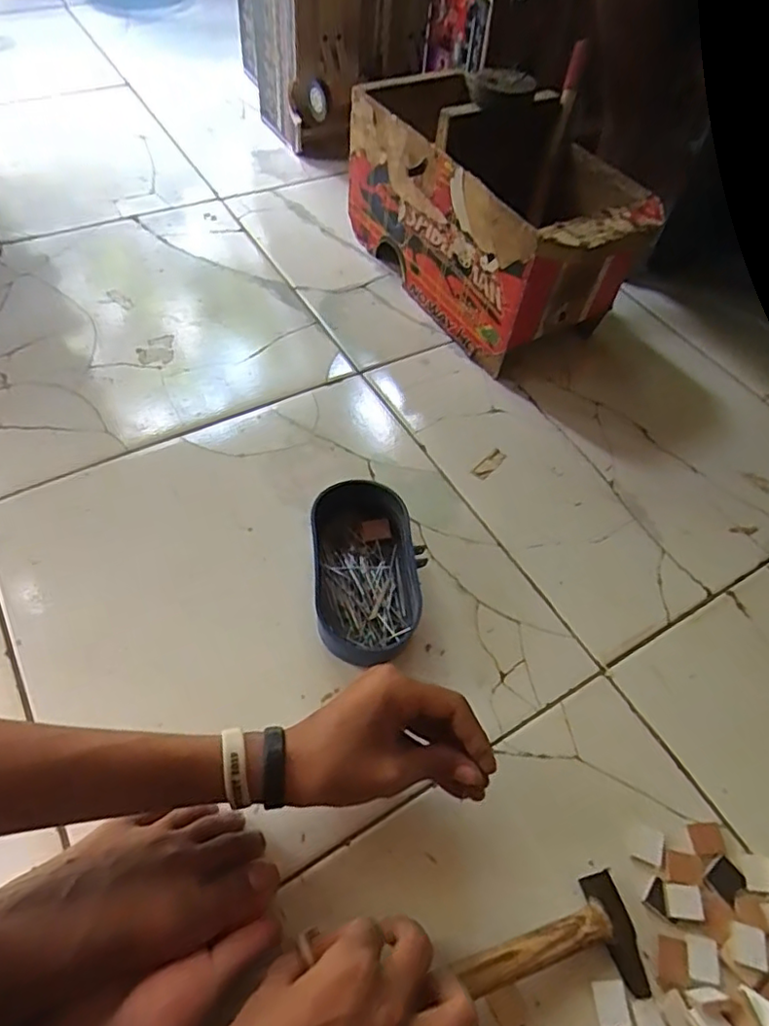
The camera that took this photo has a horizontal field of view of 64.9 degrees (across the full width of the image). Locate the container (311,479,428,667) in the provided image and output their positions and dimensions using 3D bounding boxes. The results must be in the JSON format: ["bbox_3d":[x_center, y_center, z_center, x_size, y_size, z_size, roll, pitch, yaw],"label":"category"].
[{"bbox_3d":[-0.016,0.048,0.509,0.090,0.043,0.151,-2,56,-7],"label":"container"}]

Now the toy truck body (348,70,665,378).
[{"bbox_3d":[0.120,-0.356,0.709,0.179,0.198,0.374,-27,62,-22],"label":"toy truck body"}]

